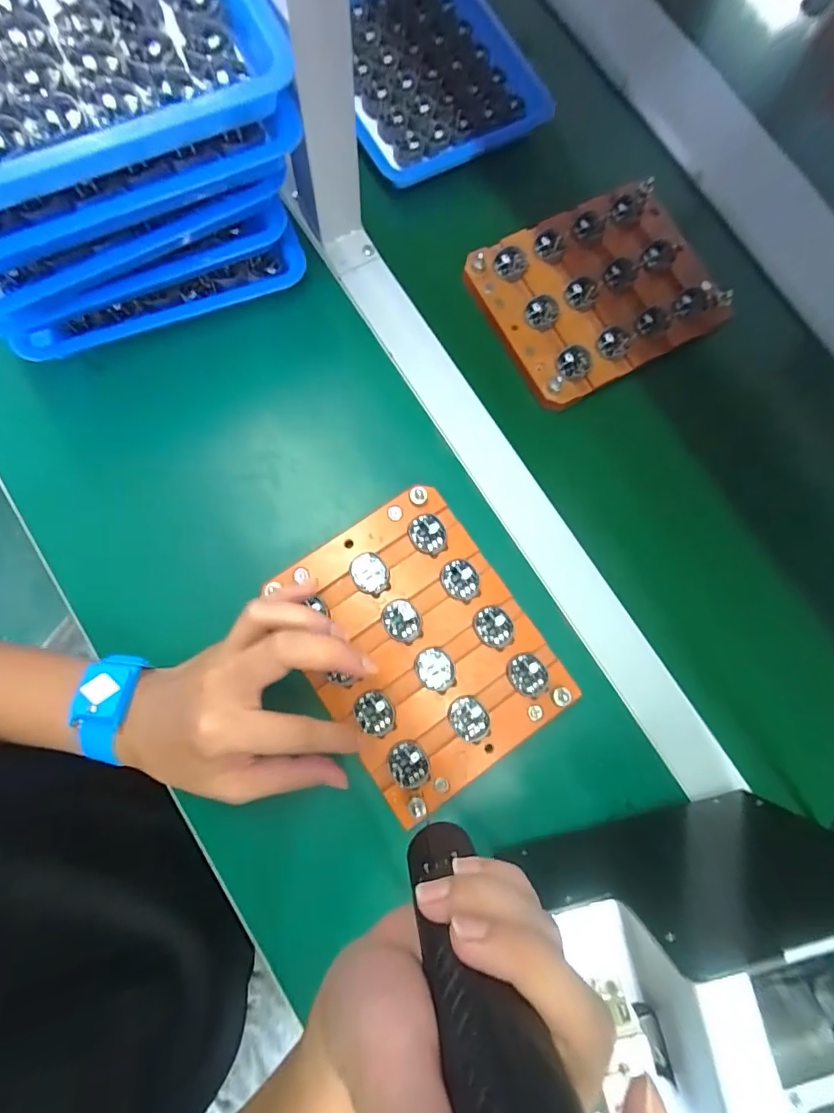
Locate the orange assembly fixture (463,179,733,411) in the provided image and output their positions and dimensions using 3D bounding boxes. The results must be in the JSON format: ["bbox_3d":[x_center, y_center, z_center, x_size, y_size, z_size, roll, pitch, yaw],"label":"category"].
[{"bbox_3d":[0.150,-0.222,0.396,0.187,0.021,0.146,-28,78,-7],"label":"orange assembly fixture"}]

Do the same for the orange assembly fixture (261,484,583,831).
[{"bbox_3d":[0.001,0.061,0.332,0.144,0.018,0.184,-34,79,-8],"label":"orange assembly fixture"}]

